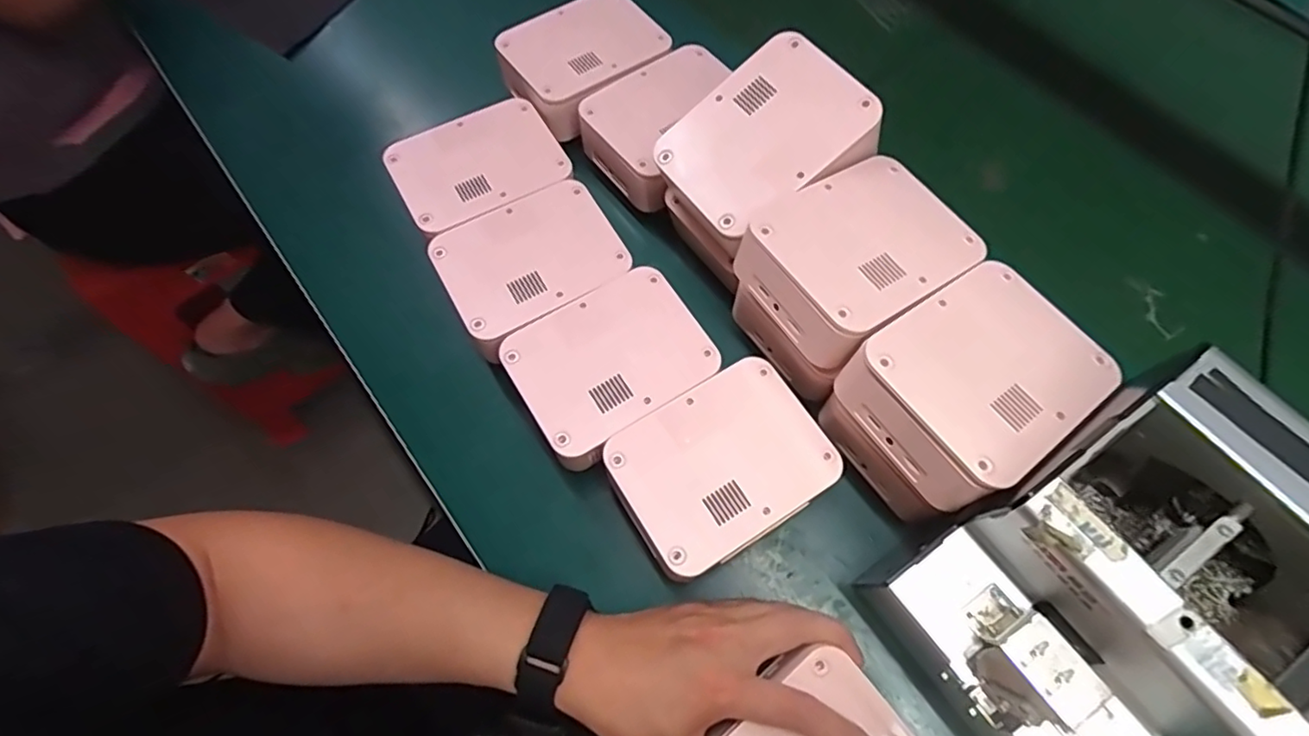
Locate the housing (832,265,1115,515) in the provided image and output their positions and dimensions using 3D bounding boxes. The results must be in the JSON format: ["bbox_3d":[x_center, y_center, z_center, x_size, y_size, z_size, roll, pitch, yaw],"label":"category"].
[{"bbox_3d":[0.179,0.003,0.332,0.129,0.037,0.096,-33,71,-13],"label":"housing"}]

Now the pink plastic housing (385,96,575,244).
[{"bbox_3d":[-0.140,-0.156,0.490,0.127,0.042,0.099,-28,69,-8],"label":"pink plastic housing"}]

